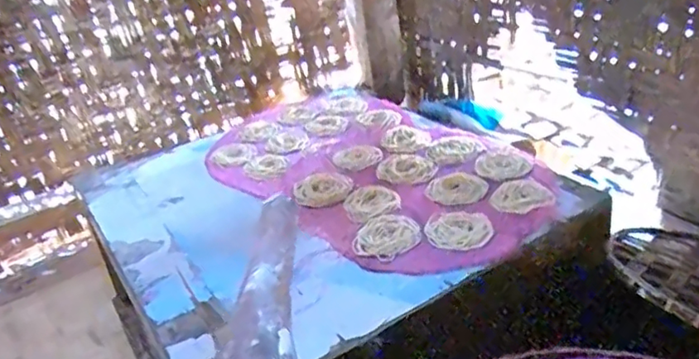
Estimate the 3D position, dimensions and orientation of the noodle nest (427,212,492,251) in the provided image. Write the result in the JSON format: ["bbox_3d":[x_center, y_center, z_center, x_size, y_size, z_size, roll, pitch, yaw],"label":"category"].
[{"bbox_3d":[0.126,0.056,0.672,0.073,0.005,0.074,-7,29,4],"label":"noodle nest"}]

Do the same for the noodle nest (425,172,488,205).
[{"bbox_3d":[0.138,0.010,0.751,0.076,0.004,0.070,-4,30,9],"label":"noodle nest"}]

